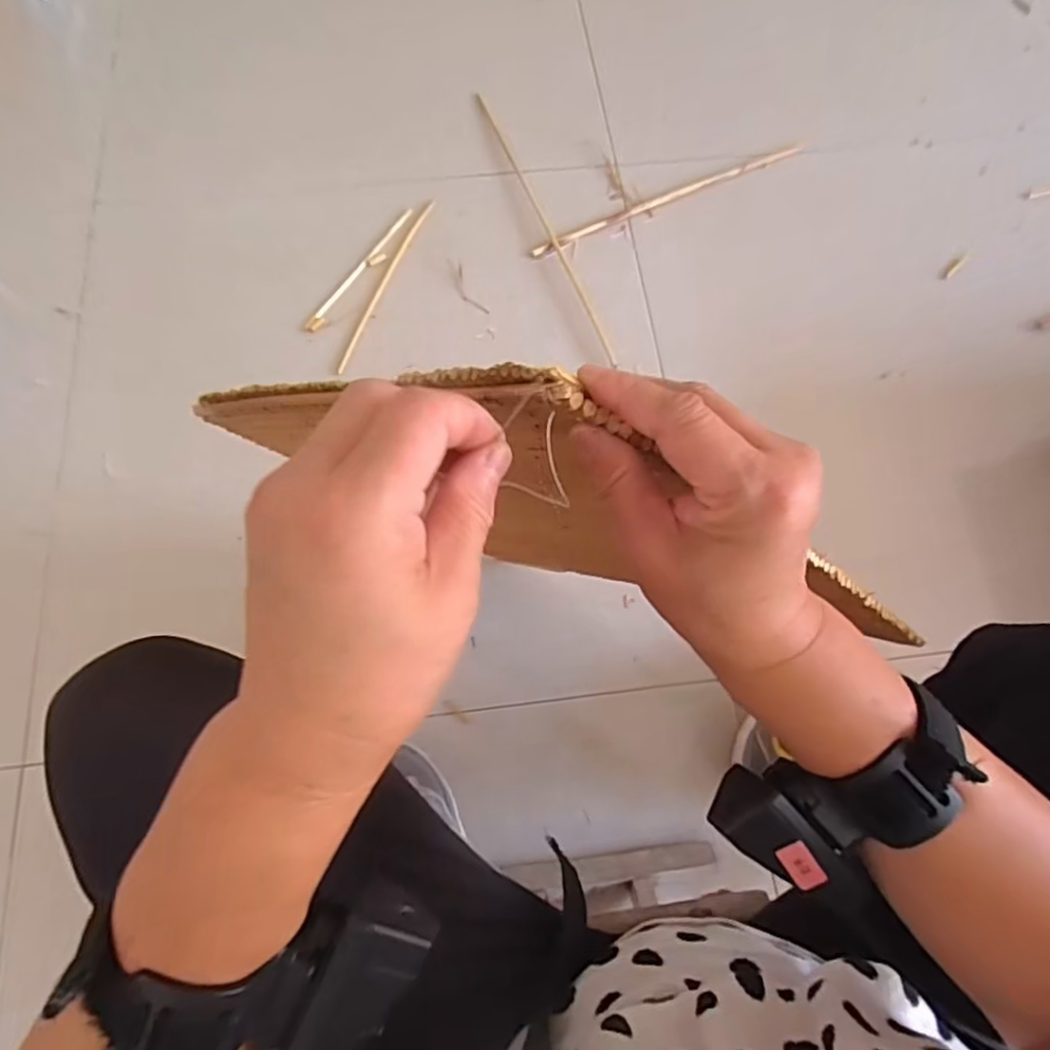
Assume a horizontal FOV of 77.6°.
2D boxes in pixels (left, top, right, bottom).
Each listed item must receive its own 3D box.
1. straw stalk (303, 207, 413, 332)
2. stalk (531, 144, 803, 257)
[{"bbox_3d":[-0.231,-0.368,0.938,0.022,0.009,0.248,30,74,8],"label":"straw stalk"},{"bbox_3d":[0.218,-0.495,0.989,0.460,0.010,0.022,-25,73,-10],"label":"stalk"}]

